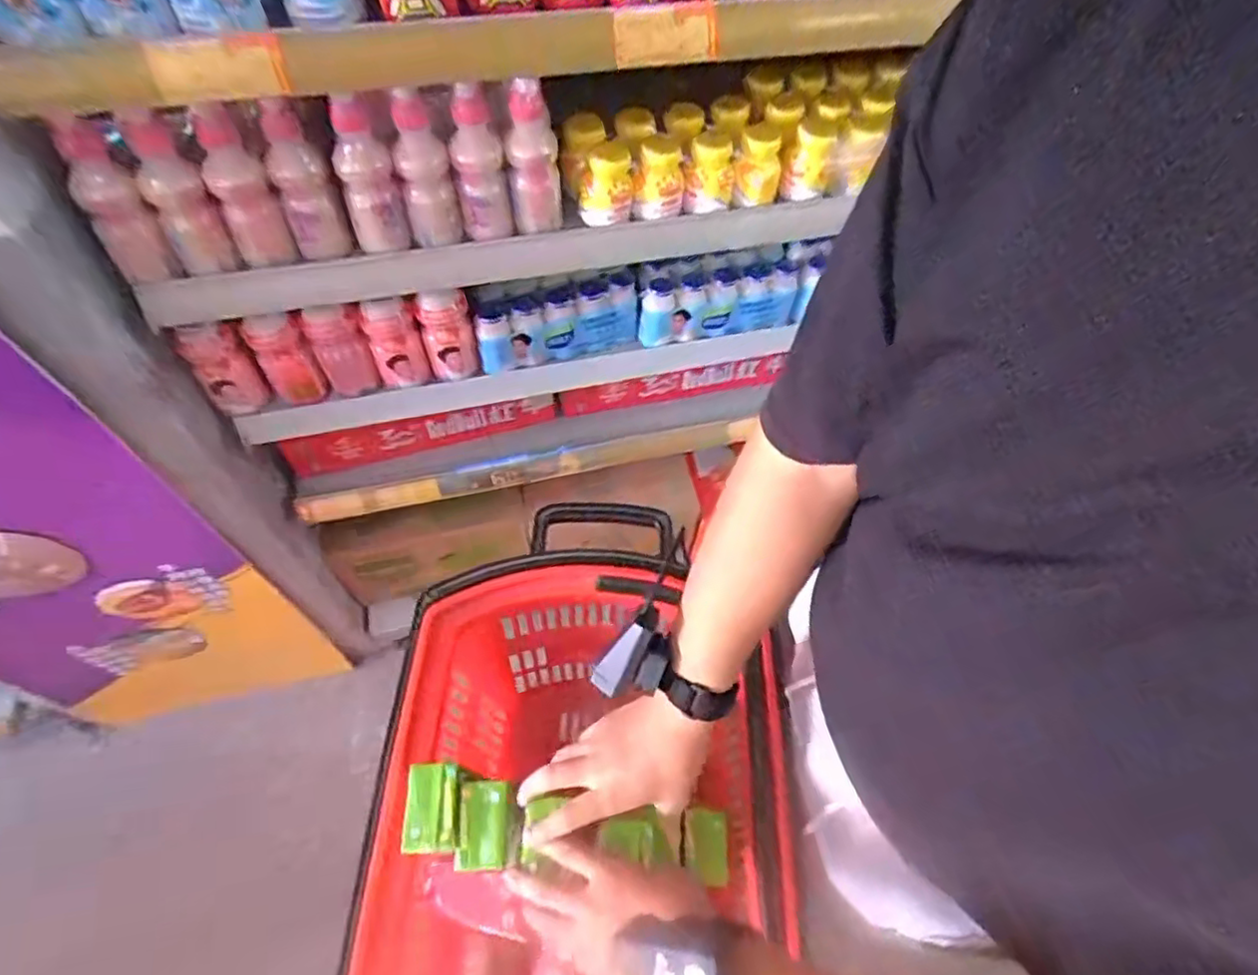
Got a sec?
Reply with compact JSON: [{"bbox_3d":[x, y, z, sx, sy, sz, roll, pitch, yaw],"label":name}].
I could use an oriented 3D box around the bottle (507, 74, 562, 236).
[{"bbox_3d":[-0.094,-0.330,0.640,0.050,0.157,0.063,-5,59,-7],"label":"bottle"}]

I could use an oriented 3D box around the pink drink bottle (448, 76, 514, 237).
[{"bbox_3d":[-0.143,-0.313,0.619,0.050,0.157,0.044,-5,59,-7],"label":"pink drink bottle"}]

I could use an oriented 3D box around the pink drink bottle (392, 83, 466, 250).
[{"bbox_3d":[-0.189,-0.297,0.599,0.049,0.154,0.043,-13,60,-12],"label":"pink drink bottle"}]

